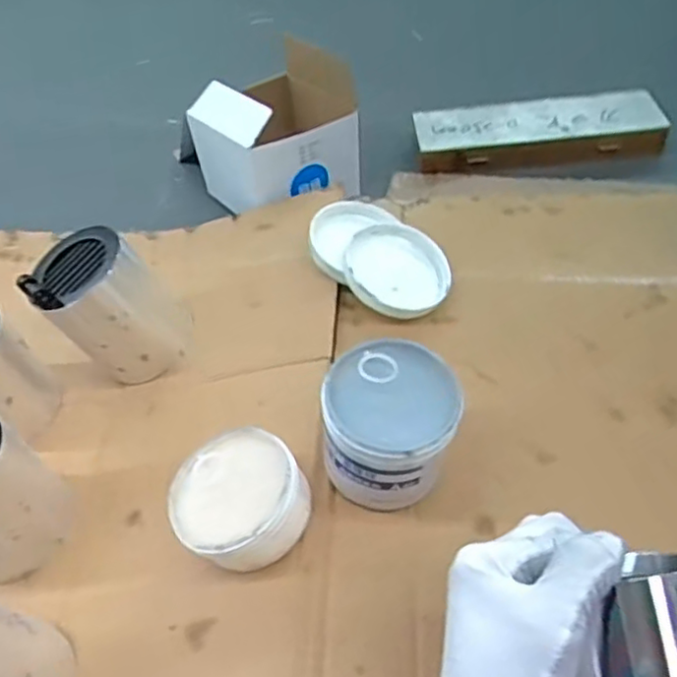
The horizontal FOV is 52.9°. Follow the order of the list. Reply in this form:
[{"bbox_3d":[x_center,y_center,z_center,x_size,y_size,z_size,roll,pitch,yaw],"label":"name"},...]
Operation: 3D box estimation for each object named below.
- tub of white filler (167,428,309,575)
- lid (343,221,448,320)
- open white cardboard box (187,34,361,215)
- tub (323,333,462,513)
[{"bbox_3d":[-0.064,0.105,0.442,0.087,0.043,0.087,0,54,26],"label":"tub of white filler"},{"bbox_3d":[0.050,-0.058,0.570,0.088,0.012,0.096,9,50,-11],"label":"lid"},{"bbox_3d":[-0.066,-0.220,0.738,0.155,0.115,0.163,-30,53,-19],"label":"open white cardboard box"},{"bbox_3d":[0.035,0.061,0.443,0.082,0.090,0.081,-3,50,3],"label":"tub"}]

